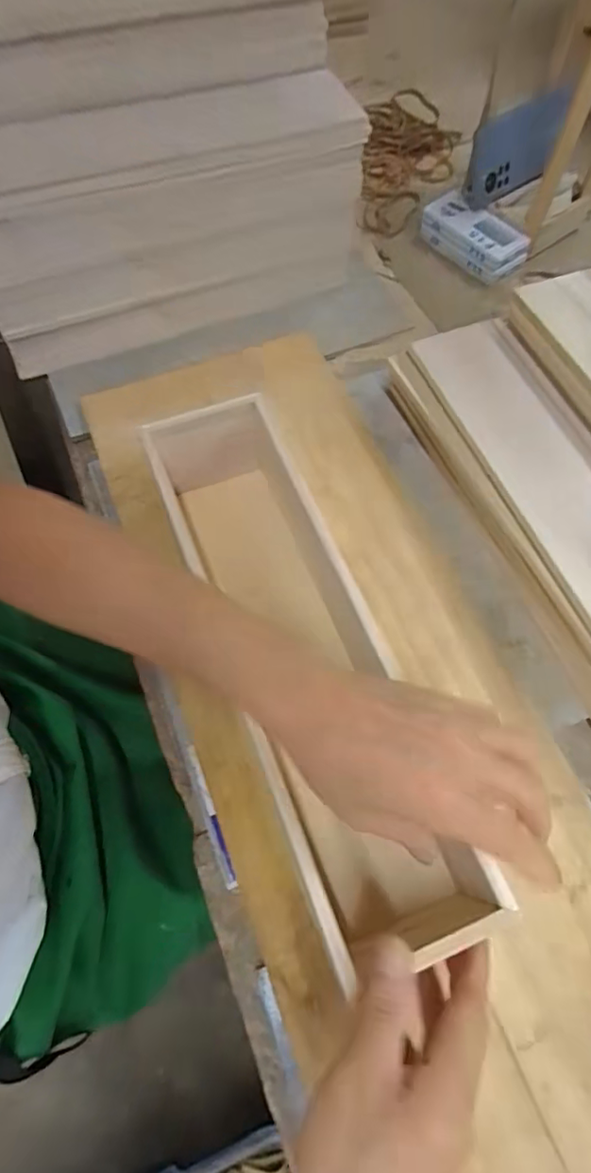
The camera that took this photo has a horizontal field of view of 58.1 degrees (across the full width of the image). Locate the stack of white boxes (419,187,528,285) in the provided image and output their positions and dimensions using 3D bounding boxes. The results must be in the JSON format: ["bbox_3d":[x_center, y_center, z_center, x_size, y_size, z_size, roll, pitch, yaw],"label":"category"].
[{"bbox_3d":[0.211,-0.420,0.641,0.056,0.038,0.129,-34,70,-15],"label":"stack of white boxes"}]

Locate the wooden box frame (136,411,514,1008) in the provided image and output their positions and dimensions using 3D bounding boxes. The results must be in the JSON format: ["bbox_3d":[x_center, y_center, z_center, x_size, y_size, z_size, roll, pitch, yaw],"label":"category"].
[{"bbox_3d":[-0.011,0.034,0.396,0.120,0.090,0.397,-15,68,-7],"label":"wooden box frame"}]

